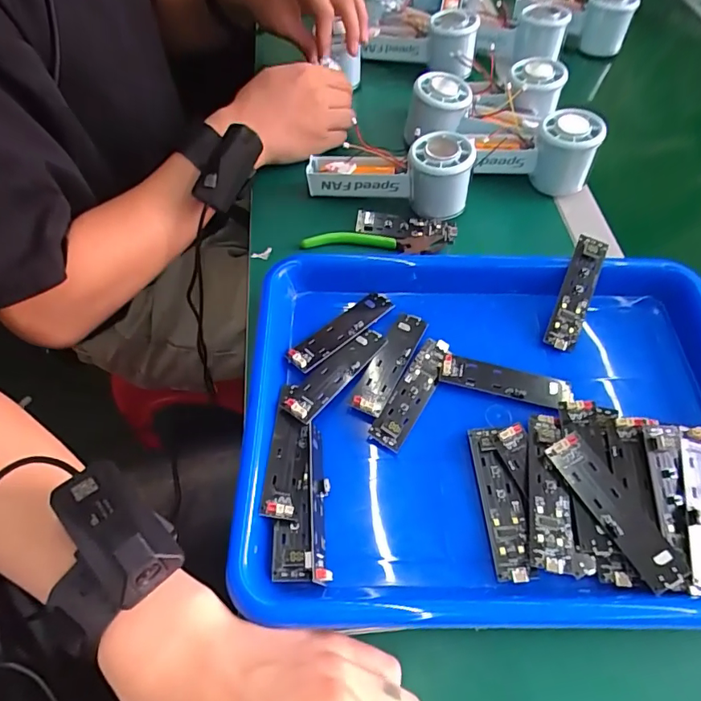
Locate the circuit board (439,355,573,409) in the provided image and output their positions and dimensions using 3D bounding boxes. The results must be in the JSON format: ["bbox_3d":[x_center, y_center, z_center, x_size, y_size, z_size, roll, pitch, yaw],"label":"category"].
[{"bbox_3d":[0.110,0.021,0.343,0.090,0.005,0.024,14,58,6],"label":"circuit board"}]

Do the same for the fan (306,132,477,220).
[{"bbox_3d":[0.034,-0.168,0.449,0.150,0.057,0.054,9,58,4],"label":"fan"}]

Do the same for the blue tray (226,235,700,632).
[{"bbox_3d":[0.101,0.041,0.322,0.329,0.038,0.246,1,58,-2],"label":"blue tray"}]

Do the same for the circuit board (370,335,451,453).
[{"bbox_3d":[0.044,0.027,0.336,0.024,0.008,0.089,27,61,14],"label":"circuit board"}]

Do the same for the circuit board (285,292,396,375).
[{"bbox_3d":[-0.006,-0.017,0.362,0.093,0.007,0.024,-38,66,-23],"label":"circuit board"}]

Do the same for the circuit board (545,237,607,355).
[{"bbox_3d":[0.172,-0.043,0.370,0.024,0.011,0.090,21,80,11],"label":"circuit board"}]

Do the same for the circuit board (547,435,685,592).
[{"bbox_3d":[0.154,0.091,0.282,0.025,0.007,0.091,-25,62,-17],"label":"circuit board"}]

